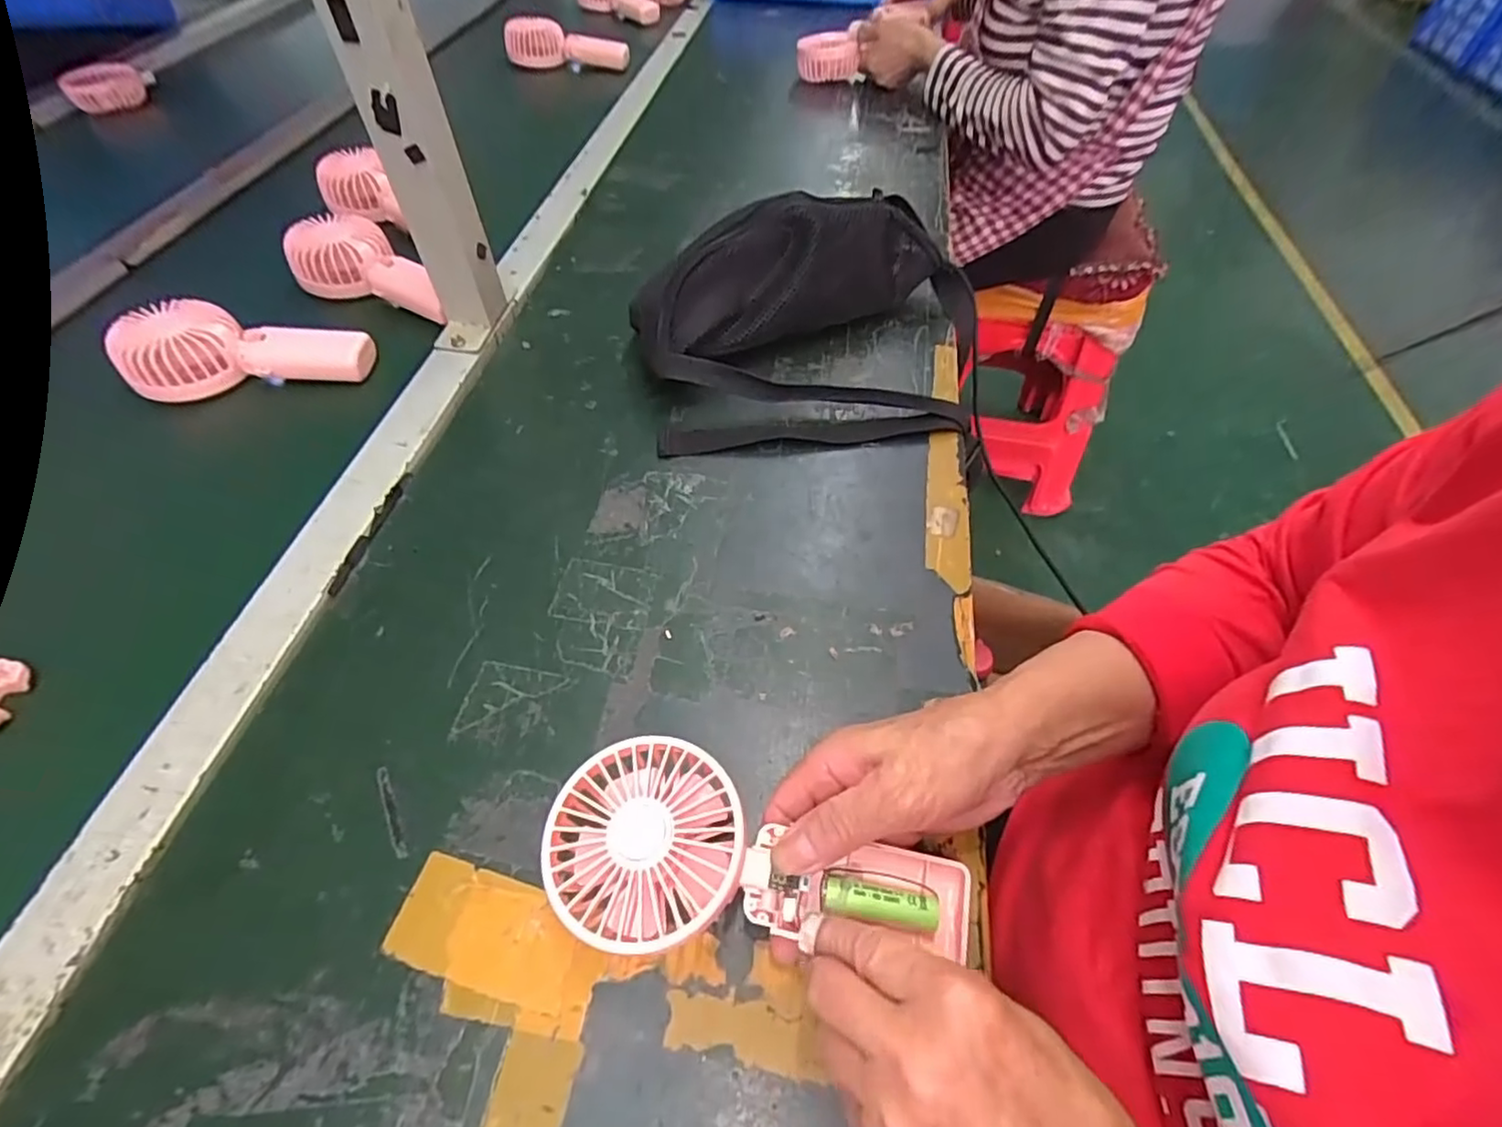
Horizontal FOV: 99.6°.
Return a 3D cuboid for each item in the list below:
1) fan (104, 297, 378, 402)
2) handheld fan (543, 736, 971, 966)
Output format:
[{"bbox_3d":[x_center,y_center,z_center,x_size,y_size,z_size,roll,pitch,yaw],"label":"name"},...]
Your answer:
[{"bbox_3d":[-0.392,-0.171,0.492,0.164,0.052,0.066,-6,54,-4],"label":"fan"},{"bbox_3d":[0.002,0.133,0.285,0.182,0.033,0.082,11,54,1],"label":"handheld fan"}]

